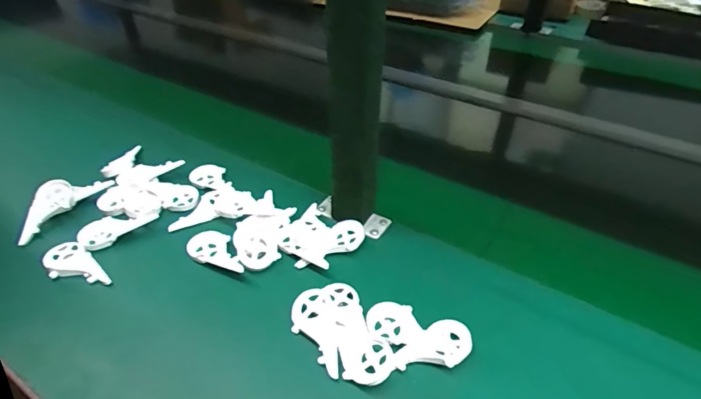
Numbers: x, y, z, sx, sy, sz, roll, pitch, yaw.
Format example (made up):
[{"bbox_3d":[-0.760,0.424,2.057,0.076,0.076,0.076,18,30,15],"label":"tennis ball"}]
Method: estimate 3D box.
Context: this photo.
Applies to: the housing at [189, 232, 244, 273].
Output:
[{"bbox_3d":[-0.158,0.062,0.528,0.088,0.013,0.046,15,43,16],"label":"housing"}]

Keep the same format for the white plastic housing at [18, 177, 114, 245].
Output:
[{"bbox_3d":[-0.392,0.000,0.573,0.050,0.029,0.126,24,46,24],"label":"white plastic housing"}]

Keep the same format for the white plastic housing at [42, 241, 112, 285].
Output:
[{"bbox_3d":[-0.324,0.081,0.505,0.084,0.016,0.045,33,50,31],"label":"white plastic housing"}]

